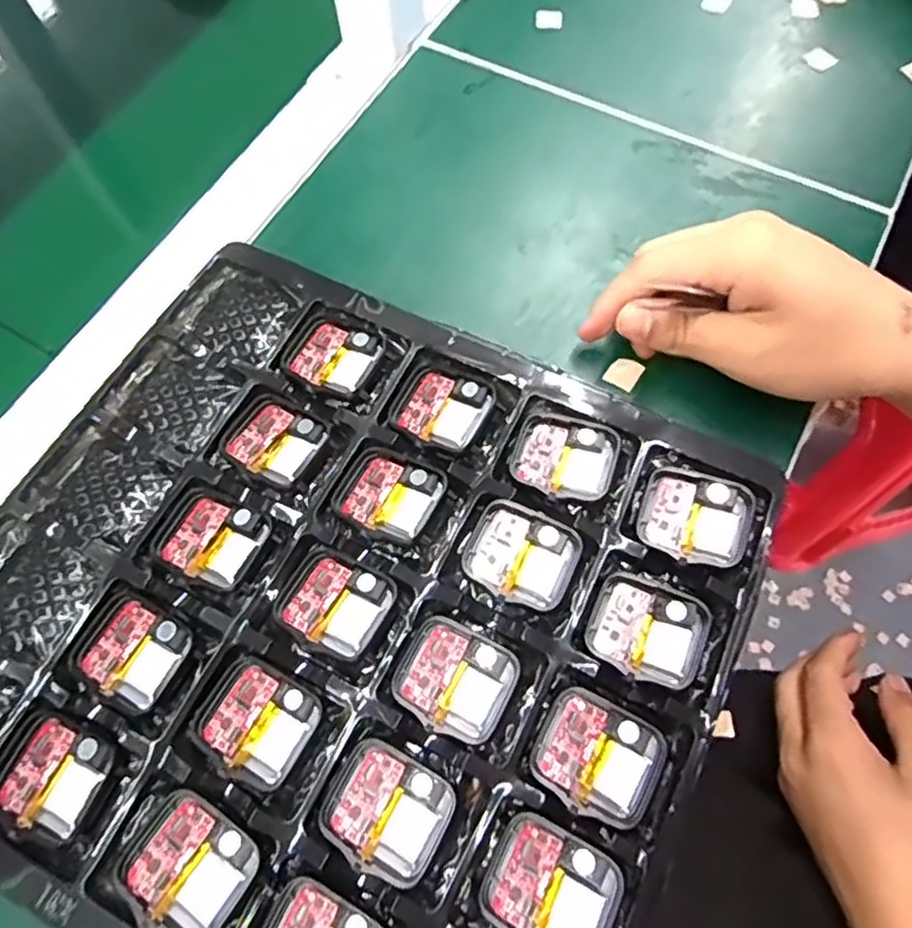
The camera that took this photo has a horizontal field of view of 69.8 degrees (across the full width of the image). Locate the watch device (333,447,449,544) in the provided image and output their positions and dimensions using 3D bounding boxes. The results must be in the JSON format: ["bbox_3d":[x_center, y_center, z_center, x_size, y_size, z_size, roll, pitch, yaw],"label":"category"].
[{"bbox_3d":[-0.028,0.012,0.272,0.041,0.004,0.036,26,71,12],"label":"watch device"}]

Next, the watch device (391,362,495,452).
[{"bbox_3d":[-0.006,-0.026,0.287,0.040,0.007,0.036,29,71,13],"label":"watch device"}]

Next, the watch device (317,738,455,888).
[{"bbox_3d":[-0.025,0.121,0.230,0.043,0.006,0.036,25,70,12],"label":"watch device"}]

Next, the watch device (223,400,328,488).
[{"bbox_3d":[-0.078,-0.009,0.284,0.038,0.004,0.032,26,71,12],"label":"watch device"}]

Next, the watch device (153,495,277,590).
[{"bbox_3d":[-0.099,0.031,0.269,0.039,0.005,0.034,21,70,10],"label":"watch device"}]

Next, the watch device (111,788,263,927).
[{"bbox_3d":[-0.092,0.137,0.223,0.042,0.006,0.038,28,71,13],"label":"watch device"}]

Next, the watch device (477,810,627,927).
[{"bbox_3d":[0.032,0.143,0.219,0.042,0.010,0.036,25,70,12],"label":"watch device"}]

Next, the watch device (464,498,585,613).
[{"bbox_3d":[0.026,0.036,0.261,0.042,0.006,0.036,26,71,12],"label":"watch device"}]

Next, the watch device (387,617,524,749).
[{"bbox_3d":[0.000,0.081,0.247,0.043,0.006,0.036,27,71,13],"label":"watch device"}]

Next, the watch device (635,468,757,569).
[{"bbox_3d":[0.097,0.022,0.266,0.042,0.010,0.035,18,69,9],"label":"watch device"}]

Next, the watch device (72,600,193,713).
[{"bbox_3d":[-0.125,0.072,0.252,0.037,0.004,0.034,25,70,12],"label":"watch device"}]

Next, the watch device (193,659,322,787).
[{"bbox_3d":[-0.074,0.095,0.243,0.041,0.005,0.036,27,71,12],"label":"watch device"}]

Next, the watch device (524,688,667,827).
[{"bbox_3d":[0.050,0.104,0.233,0.043,0.009,0.036,26,71,12],"label":"watch device"}]

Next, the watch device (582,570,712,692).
[{"bbox_3d":[0.073,0.063,0.251,0.042,0.007,0.038,28,71,13],"label":"watch device"}]

